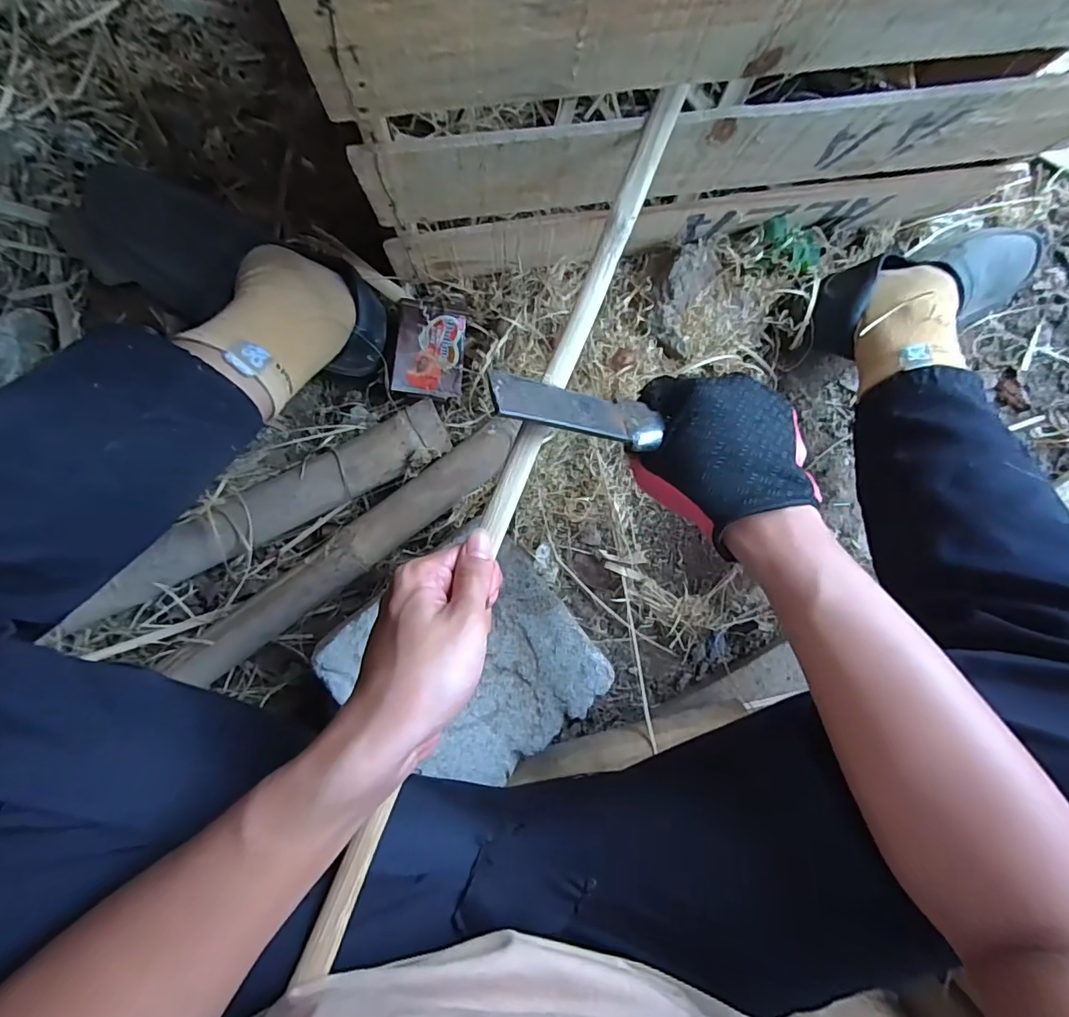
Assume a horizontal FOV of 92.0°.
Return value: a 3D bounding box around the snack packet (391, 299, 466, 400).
[{"bbox_3d":[-0.103,-0.156,0.510,0.066,0.009,0.087,7,98,-3],"label":"snack packet"}]

